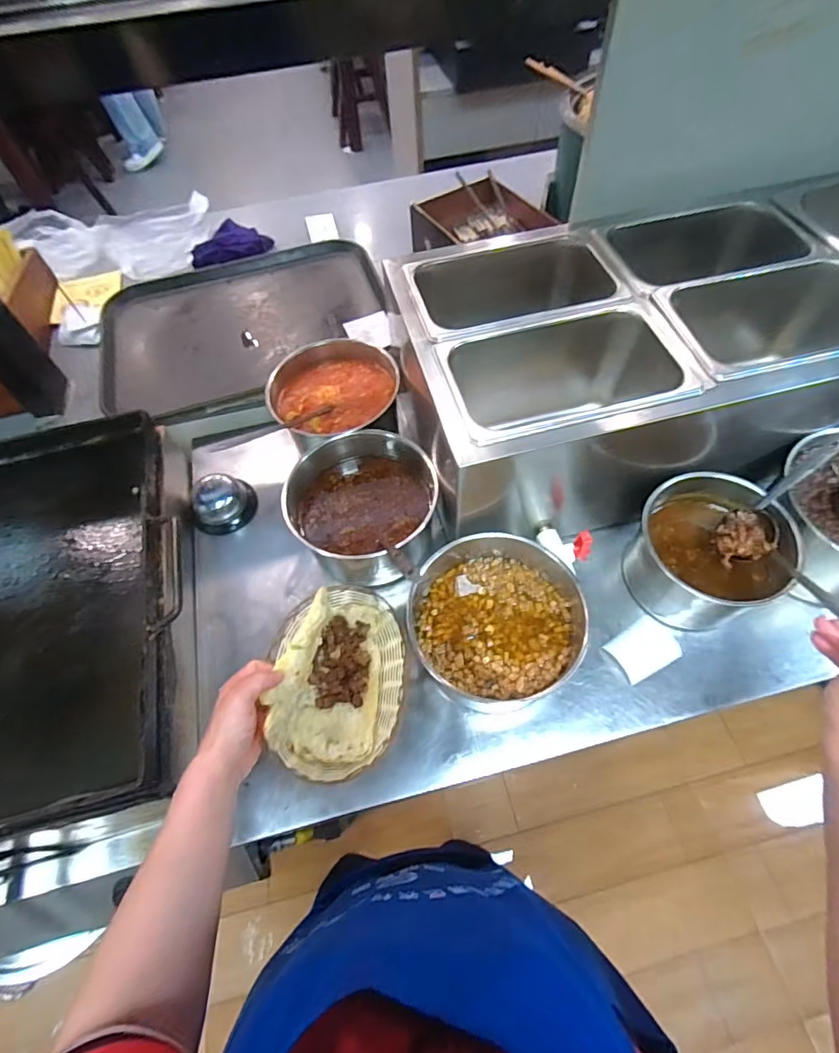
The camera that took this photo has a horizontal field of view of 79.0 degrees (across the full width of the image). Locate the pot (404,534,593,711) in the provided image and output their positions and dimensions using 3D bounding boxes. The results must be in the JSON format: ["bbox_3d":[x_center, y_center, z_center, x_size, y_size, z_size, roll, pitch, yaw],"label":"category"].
[{"bbox_3d":[0.091,0.109,0.603,0.196,0.110,0.191,-1,60,2],"label":"pot"}]

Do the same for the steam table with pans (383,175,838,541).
[{"bbox_3d":[0.493,-0.281,0.731,1.021,0.226,0.359,-14,60,-5],"label":"steam table with pans"}]

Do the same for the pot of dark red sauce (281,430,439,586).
[{"bbox_3d":[-0.073,-0.029,0.651,0.180,0.125,0.170,-1,60,2],"label":"pot of dark red sauce"}]

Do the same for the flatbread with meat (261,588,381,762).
[{"bbox_3d":[-0.089,0.158,0.561,0.101,0.095,0.172,2,60,4],"label":"flatbread with meat"}]

